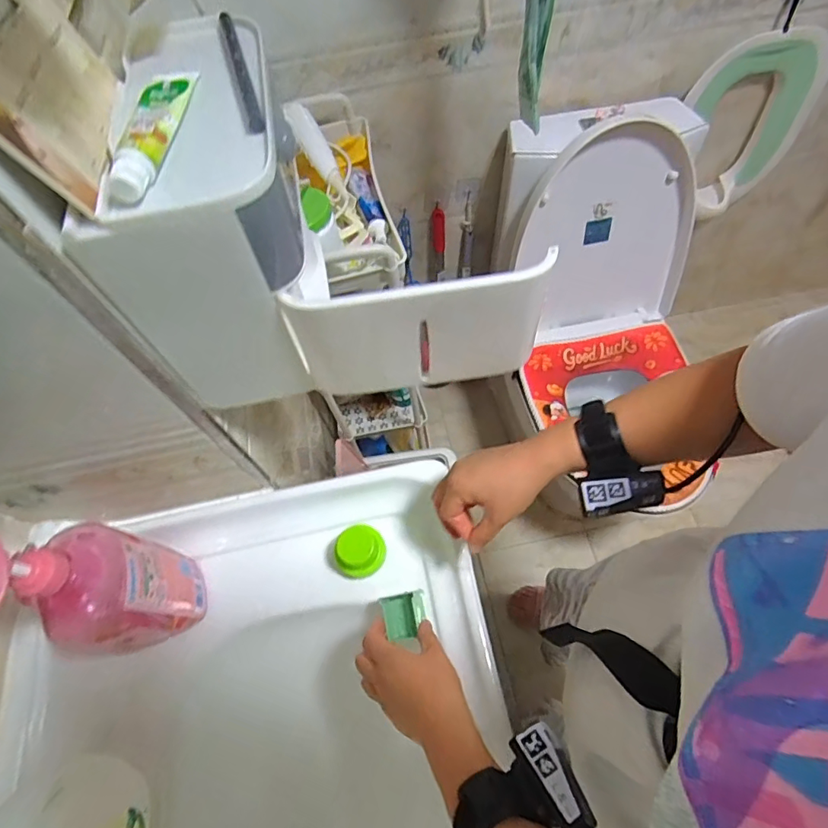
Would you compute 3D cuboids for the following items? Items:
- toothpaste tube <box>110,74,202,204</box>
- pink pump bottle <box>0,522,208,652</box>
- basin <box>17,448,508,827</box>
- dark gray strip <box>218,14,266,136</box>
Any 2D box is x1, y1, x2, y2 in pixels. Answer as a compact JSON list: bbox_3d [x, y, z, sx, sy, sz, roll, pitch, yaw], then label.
[{"bbox_3d":[-0.159,-0.177,0.292,0.027,0.018,0.126,-3,63,2],"label":"toothpaste tube"},{"bbox_3d":[-0.290,0.157,0.457,0.081,0.247,0.098,-41,68,-16],"label":"pink pump bottle"},{"bbox_3d":[-0.113,0.470,0.485,0.455,0.248,0.779,-11,63,-2],"label":"basin"},{"bbox_3d":[-0.120,-0.237,0.331,0.012,0.011,0.139,-17,63,-5],"label":"dark gray strip"}]

